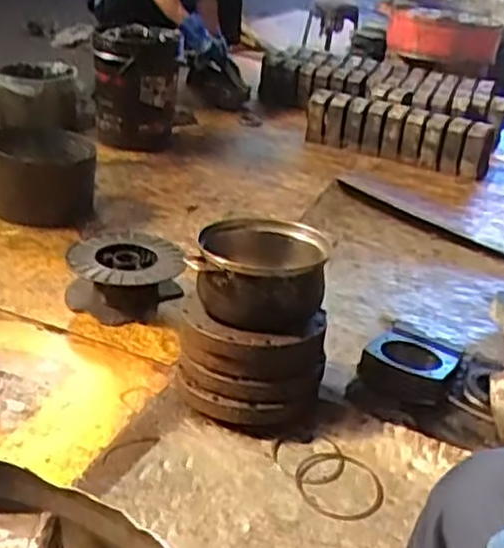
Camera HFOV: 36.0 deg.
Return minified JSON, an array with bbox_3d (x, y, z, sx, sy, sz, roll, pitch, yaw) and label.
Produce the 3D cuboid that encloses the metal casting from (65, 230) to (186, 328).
[{"bbox_3d":[-0.275,0.006,1.672,0.254,0.121,0.239,4,28,-8],"label":"metal casting"}]

